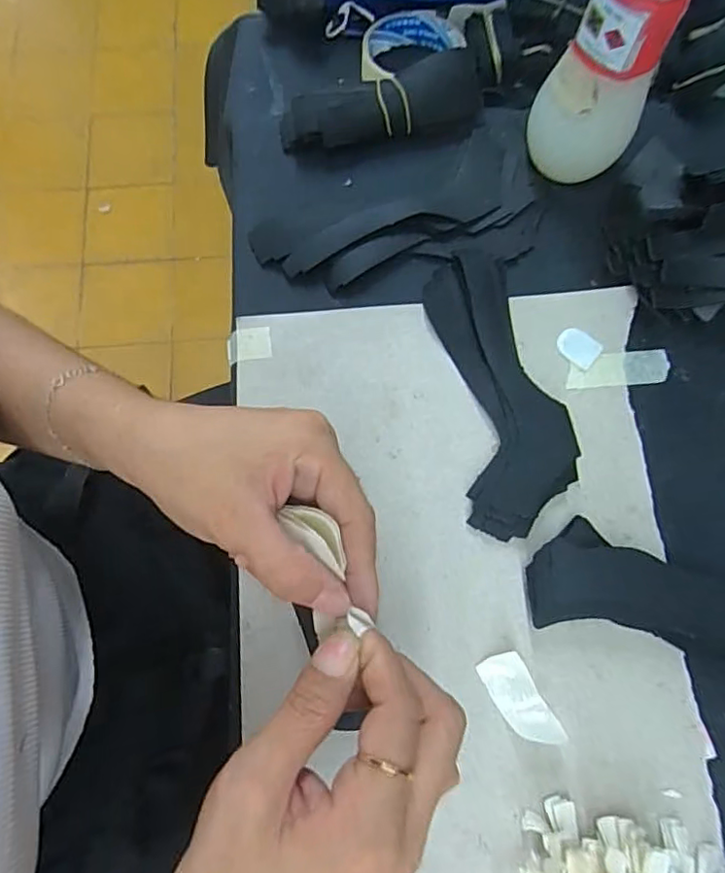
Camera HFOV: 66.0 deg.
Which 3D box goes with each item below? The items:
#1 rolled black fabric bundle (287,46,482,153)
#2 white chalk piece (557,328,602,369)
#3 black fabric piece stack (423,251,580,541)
[{"bbox_3d":[0.015,-0.251,0.420,0.151,0.032,0.055,-9,76,-1],"label":"rolled black fabric bundle"},{"bbox_3d":[0.150,-0.063,0.388,0.029,0.004,0.023,38,79,10],"label":"white chalk piece"},{"bbox_3d":[0.092,-0.033,0.374,0.071,0.016,0.190,-9,76,-1],"label":"black fabric piece stack"}]

